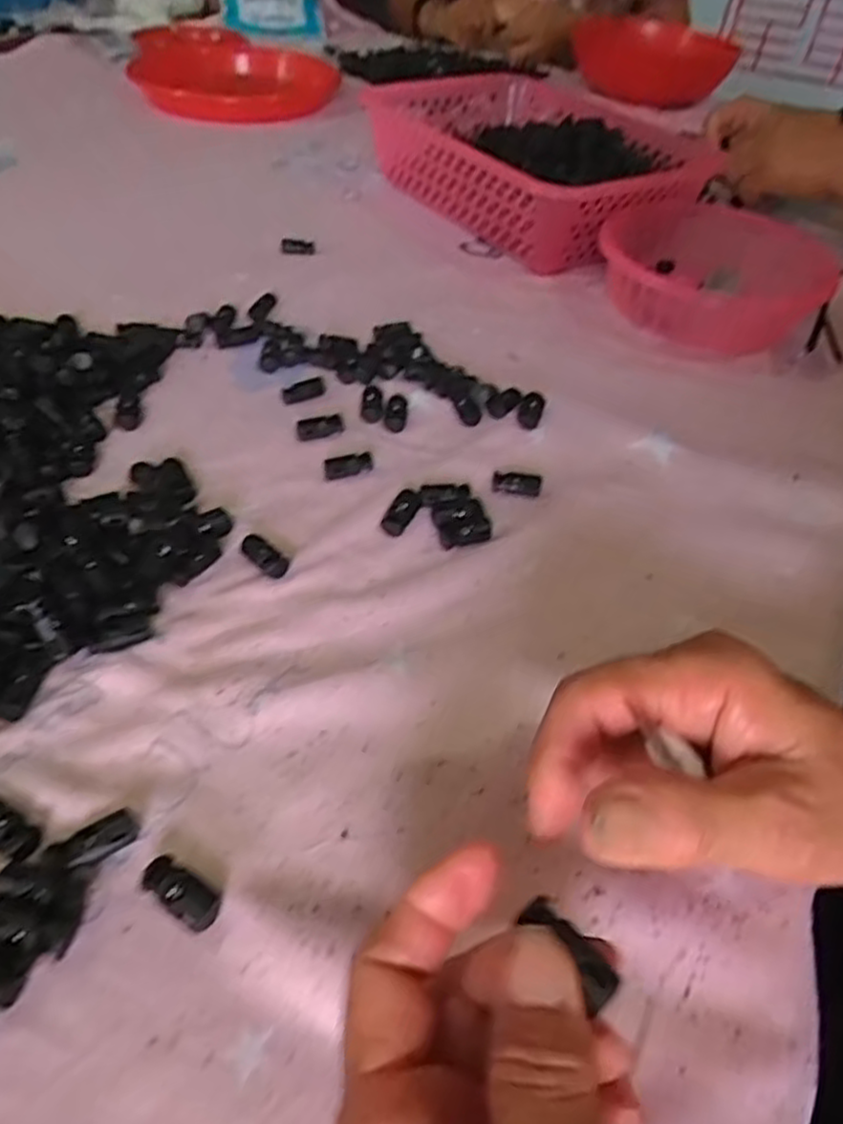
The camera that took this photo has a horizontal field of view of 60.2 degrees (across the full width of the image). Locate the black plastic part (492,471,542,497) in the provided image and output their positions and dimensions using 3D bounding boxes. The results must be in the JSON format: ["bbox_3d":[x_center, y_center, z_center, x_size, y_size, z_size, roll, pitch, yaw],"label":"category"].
[{"bbox_3d":[0.054,-0.045,0.408,0.027,0.006,0.015,11,46,3],"label":"black plastic part"}]

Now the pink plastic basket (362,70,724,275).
[{"bbox_3d":[0.096,-0.375,0.686,0.222,0.089,0.322,-24,54,-27],"label":"pink plastic basket"}]

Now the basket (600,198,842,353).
[{"bbox_3d":[0.227,-0.224,0.570,0.167,0.065,0.174,21,47,12],"label":"basket"}]

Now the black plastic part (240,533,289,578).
[{"bbox_3d":[-0.075,-0.004,0.347,0.012,0.007,0.030,-33,58,-32],"label":"black plastic part"}]

